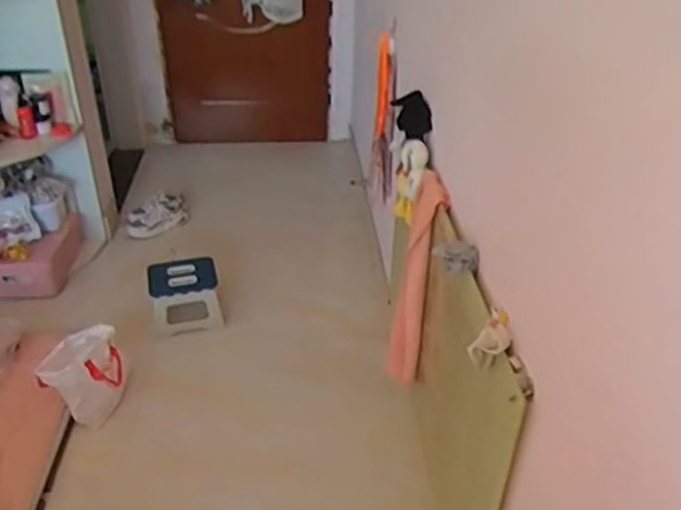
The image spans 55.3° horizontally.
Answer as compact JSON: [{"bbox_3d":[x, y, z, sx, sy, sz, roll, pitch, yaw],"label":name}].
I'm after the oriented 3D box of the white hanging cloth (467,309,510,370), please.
[{"bbox_3d":[0.248,0.143,1.077,0.063,0.073,0.094,11,35,14],"label":"white hanging cloth"}]

